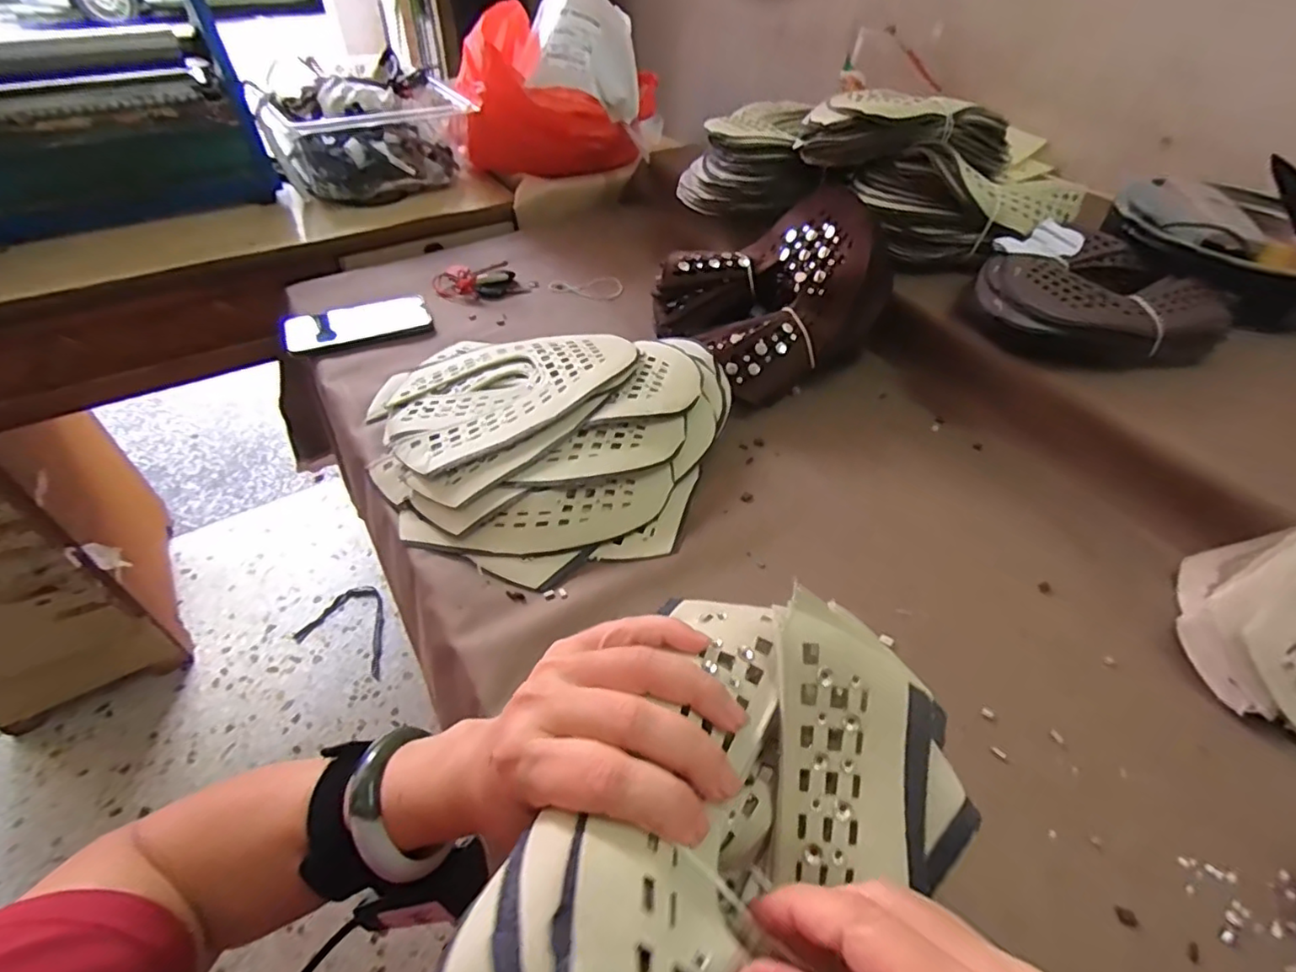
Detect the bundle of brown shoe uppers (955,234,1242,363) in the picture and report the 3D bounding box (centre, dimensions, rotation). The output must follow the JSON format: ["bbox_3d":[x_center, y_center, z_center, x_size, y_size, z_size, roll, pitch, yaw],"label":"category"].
[{"bbox_3d":[0.467,-0.190,0.661,0.262,0.067,0.191,-18,49,-19],"label":"bundle of brown shoe uppers"}]

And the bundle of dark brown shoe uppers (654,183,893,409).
[{"bbox_3d":[0.144,-0.234,0.711,0.228,0.154,0.191,-23,51,-23],"label":"bundle of dark brown shoe uppers"}]

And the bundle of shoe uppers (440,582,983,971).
[{"bbox_3d":[0.032,0.145,0.225,0.130,0.074,0.218,31,43,25],"label":"bundle of shoe uppers"}]

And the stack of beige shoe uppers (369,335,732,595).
[{"bbox_3d":[-0.120,-0.064,0.617,0.357,0.065,0.306,17,47,13],"label":"stack of beige shoe uppers"}]

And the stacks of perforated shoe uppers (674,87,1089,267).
[{"bbox_3d":[0.282,-0.400,0.775,0.457,0.144,0.203,26,50,21],"label":"stacks of perforated shoe uppers"}]

